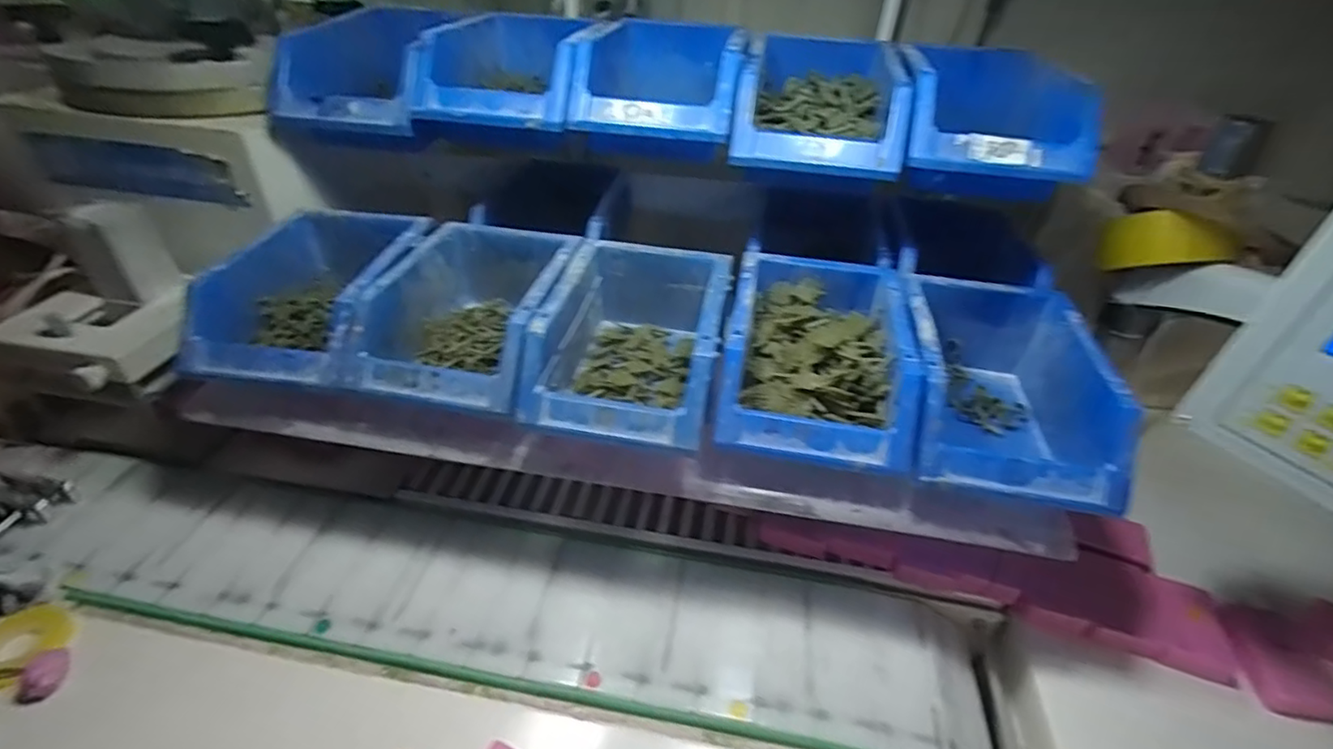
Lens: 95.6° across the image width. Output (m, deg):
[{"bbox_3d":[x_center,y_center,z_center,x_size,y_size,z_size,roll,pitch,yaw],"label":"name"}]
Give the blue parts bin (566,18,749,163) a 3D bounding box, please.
[{"bbox_3d":[-0.002,-0.248,0.511,0.124,0.064,0.188,7,38,4],"label":"blue parts bin"}]

